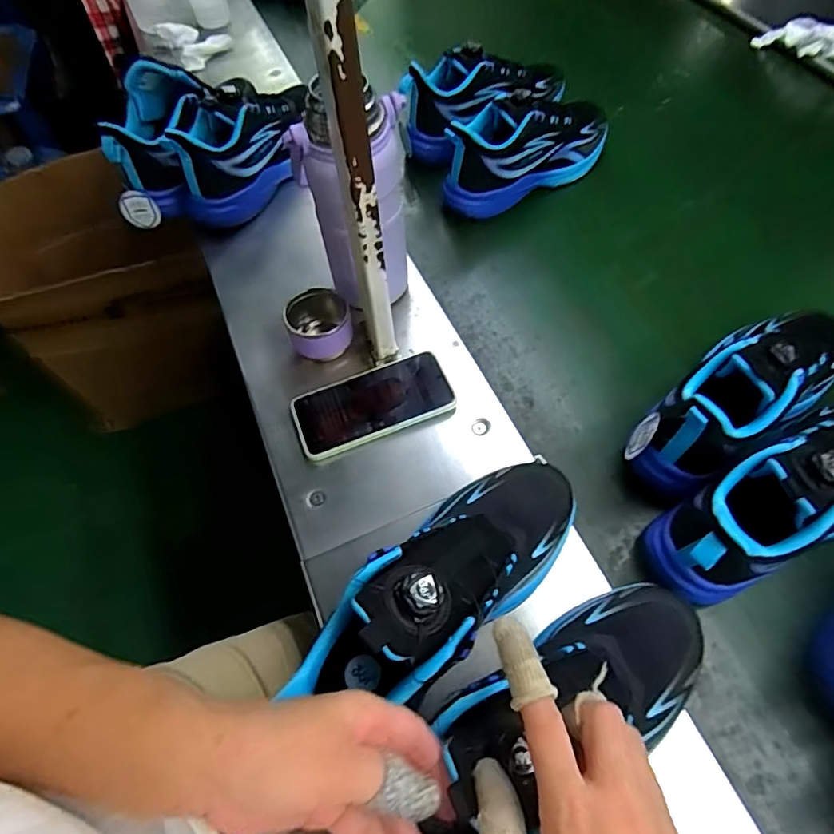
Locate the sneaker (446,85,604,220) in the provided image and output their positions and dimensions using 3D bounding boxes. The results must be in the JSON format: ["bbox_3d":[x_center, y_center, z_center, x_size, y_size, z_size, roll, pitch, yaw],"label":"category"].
[{"bbox_3d":[0.150,-0.375,0.706,0.259,0.126,0.083,-28,61,-12],"label":"sneaker"}]

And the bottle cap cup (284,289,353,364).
[{"bbox_3d":[-0.105,-0.099,0.569,0.066,0.053,0.067,-2,59,3],"label":"bottle cap cup"}]

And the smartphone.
[{"bbox_3d":[-0.047,-0.014,0.542,0.161,0.015,0.083,-22,60,-8],"label":"smartphone"}]

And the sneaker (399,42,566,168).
[{"bbox_3d":[0.099,-0.484,0.764,0.275,0.107,0.080,-32,62,-14],"label":"sneaker"}]

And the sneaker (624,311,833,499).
[{"bbox_3d":[0.320,-0.027,0.488,0.261,0.129,0.078,-35,63,-16],"label":"sneaker"}]

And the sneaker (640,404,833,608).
[{"bbox_3d":[0.311,0.064,0.432,0.272,0.126,0.089,-25,61,-10],"label":"sneaker"}]

